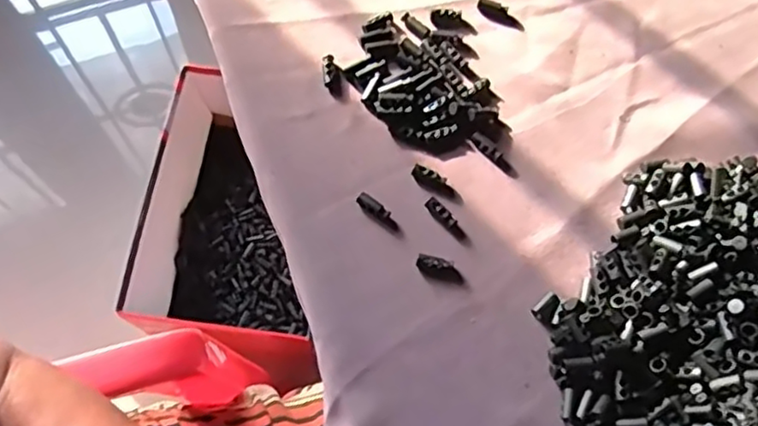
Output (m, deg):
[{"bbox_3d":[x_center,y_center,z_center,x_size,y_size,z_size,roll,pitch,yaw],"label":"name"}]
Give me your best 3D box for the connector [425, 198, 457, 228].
[{"bbox_3d":[0.041,0.000,0.423,0.010,0.005,0.023,-37,75,-15],"label":"connector"}]

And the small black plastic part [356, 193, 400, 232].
[{"bbox_3d":[0.000,-0.001,0.423,0.034,0.005,0.009,39,72,12],"label":"small black plastic part"}]

